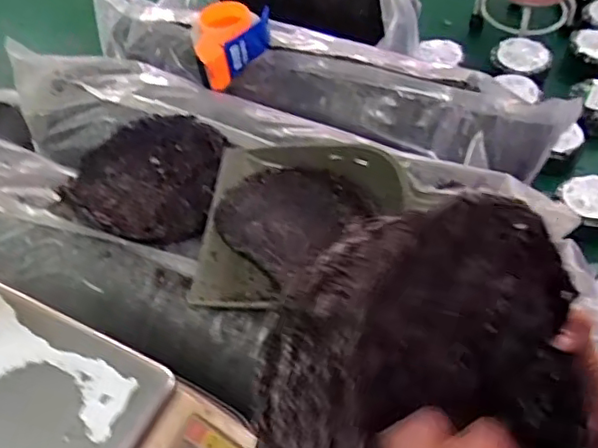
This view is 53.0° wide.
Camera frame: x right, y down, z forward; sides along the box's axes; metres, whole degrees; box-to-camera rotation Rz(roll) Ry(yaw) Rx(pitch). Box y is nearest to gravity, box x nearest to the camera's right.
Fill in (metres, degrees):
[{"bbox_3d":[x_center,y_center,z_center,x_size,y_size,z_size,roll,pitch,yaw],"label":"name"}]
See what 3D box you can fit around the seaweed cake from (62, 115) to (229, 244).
[{"bbox_3d":[-0.193,-0.066,0.758,0.178,0.017,0.200,9,53,10],"label":"seaweed cake"}]

